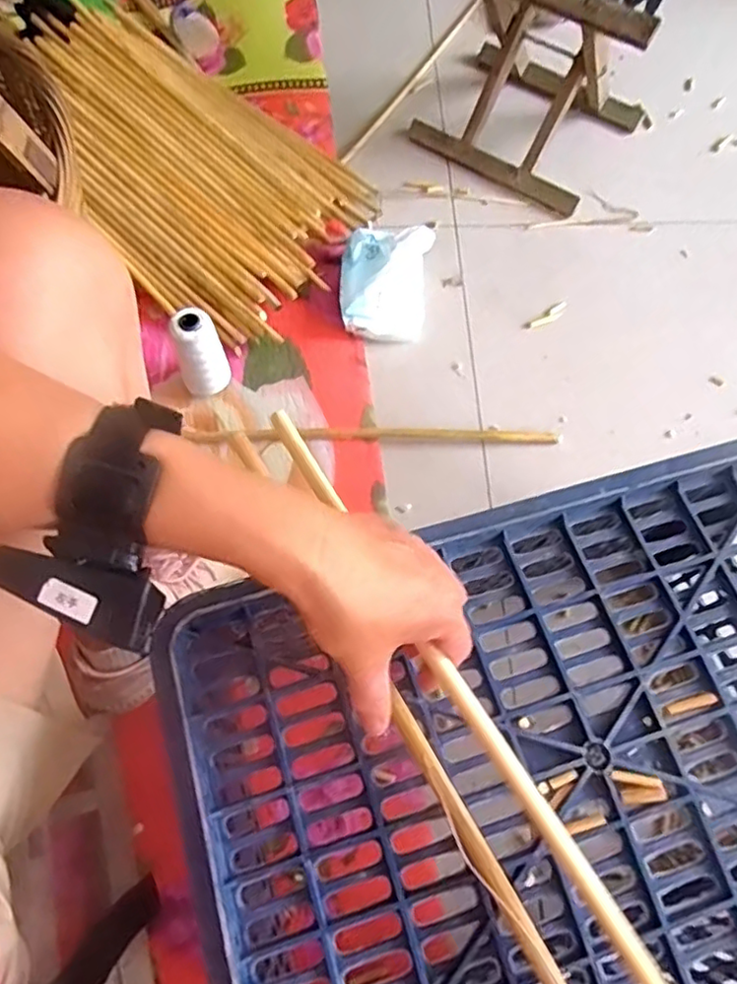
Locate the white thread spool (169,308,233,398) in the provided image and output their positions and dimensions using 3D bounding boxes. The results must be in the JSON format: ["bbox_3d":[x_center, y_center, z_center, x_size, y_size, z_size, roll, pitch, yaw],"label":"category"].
[{"bbox_3d":[-0.191,-0.154,0.743,0.049,0.119,0.046,1,68,-1],"label":"white thread spool"}]

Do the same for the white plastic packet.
[{"bbox_3d":[0.021,-0.262,0.823,0.113,0.064,0.136,3,68,0],"label":"white plastic packet"}]

